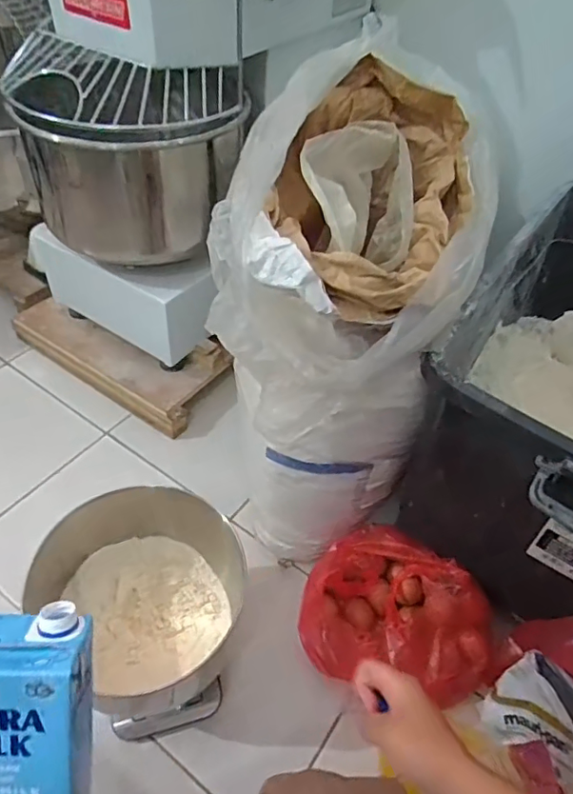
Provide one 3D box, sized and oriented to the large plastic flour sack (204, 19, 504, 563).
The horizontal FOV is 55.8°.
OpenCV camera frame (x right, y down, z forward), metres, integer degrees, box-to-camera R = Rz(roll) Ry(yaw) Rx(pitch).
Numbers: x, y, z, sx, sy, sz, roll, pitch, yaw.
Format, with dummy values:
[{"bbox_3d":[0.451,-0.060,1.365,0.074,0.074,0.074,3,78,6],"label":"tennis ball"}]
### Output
[{"bbox_3d":[0.074,-0.092,0.739,0.279,0.560,0.367,20,48,14],"label":"large plastic flour sack"}]

